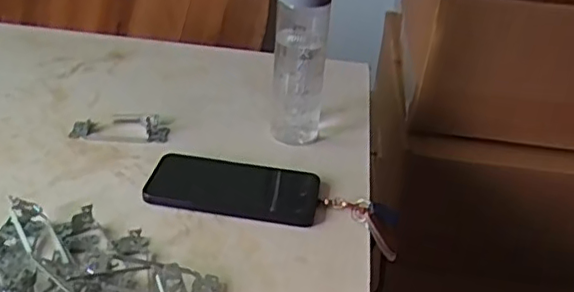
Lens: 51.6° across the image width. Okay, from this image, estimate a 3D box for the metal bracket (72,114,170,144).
[{"bbox_3d":[-0.188,-0.023,0.673,0.105,0.017,0.045,5,33,0],"label":"metal bracket"}]

